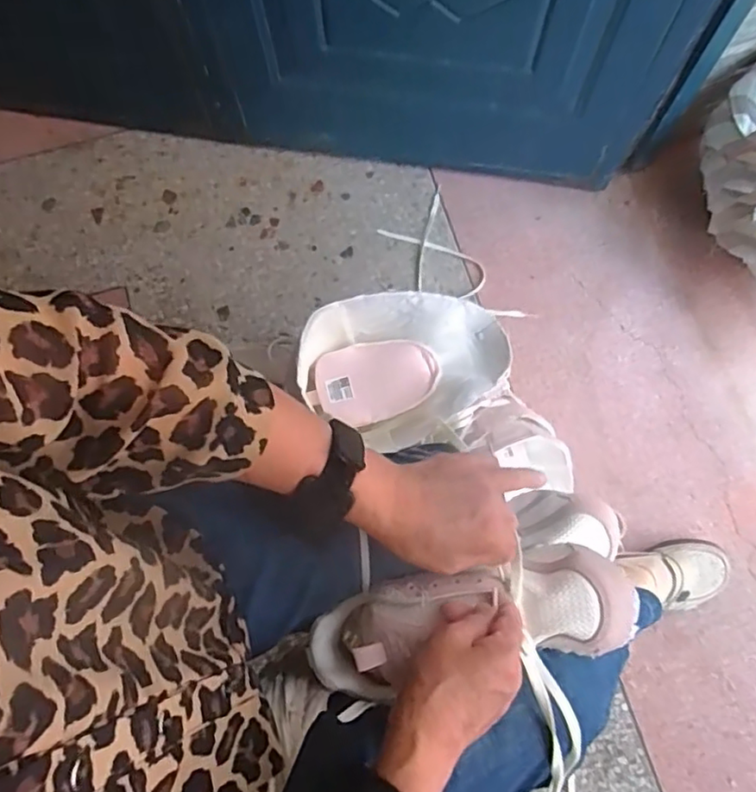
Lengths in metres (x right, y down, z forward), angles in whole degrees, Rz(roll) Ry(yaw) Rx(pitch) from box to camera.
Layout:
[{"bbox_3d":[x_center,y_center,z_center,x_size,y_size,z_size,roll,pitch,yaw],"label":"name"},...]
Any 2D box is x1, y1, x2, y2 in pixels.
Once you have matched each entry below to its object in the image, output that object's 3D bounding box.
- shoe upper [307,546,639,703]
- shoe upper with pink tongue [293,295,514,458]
[{"bbox_3d":[0.068,0.173,0.469,0.243,0.057,0.080,-13,72,6],"label":"shoe upper"},{"bbox_3d":[0.030,-0.030,0.607,0.207,0.053,0.152,-15,72,-6],"label":"shoe upper with pink tongue"}]

